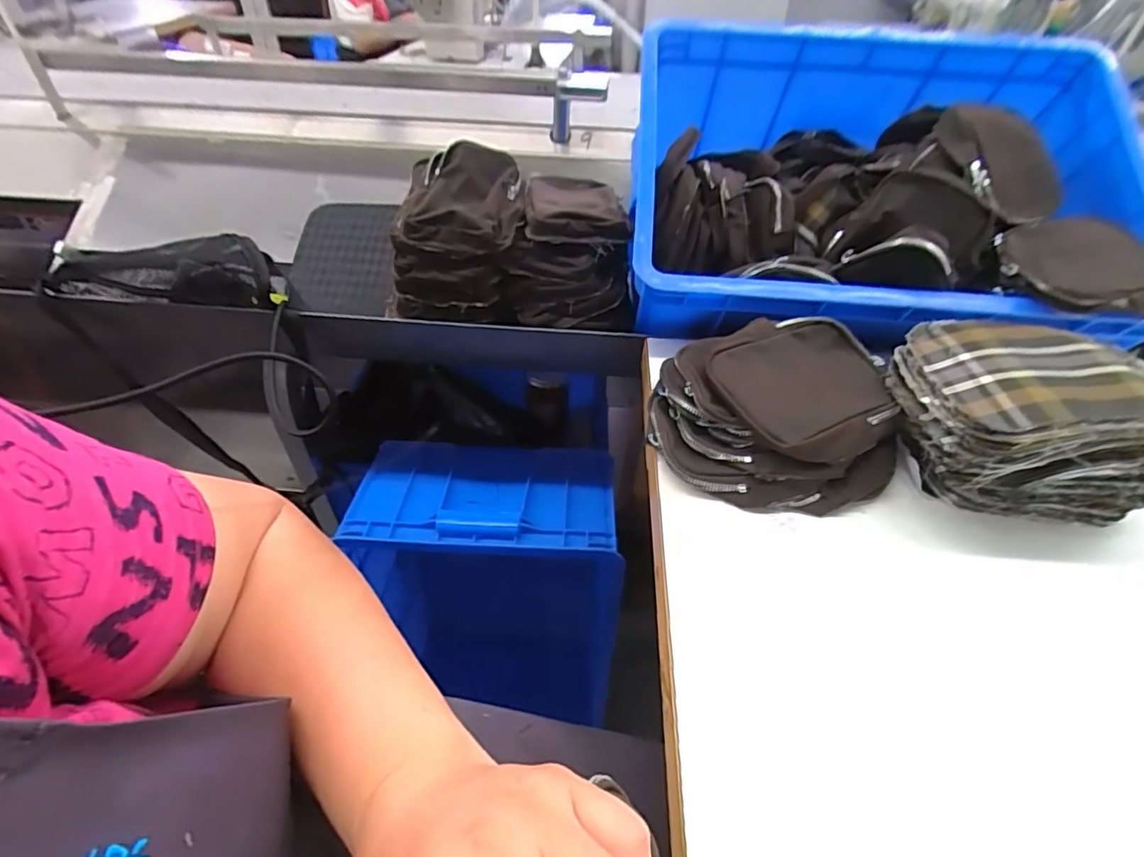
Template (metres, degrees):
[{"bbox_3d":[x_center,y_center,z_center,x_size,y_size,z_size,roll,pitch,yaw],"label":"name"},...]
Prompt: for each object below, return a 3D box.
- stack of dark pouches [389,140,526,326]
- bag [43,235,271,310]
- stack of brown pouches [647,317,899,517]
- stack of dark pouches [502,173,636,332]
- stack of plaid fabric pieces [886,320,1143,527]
[{"bbox_3d":[-0.125,-0.219,0.595,0.140,0.123,0.144,0,44,-2],"label":"stack of dark pouches"},{"bbox_3d":[-0.441,-0.174,0.593,0.249,0.058,0.053,4,44,2],"label":"bag"},{"bbox_3d":[0.163,-0.015,0.447,0.187,0.065,0.157,1,44,-1],"label":"stack of brown pouches"},{"bbox_3d":[0.005,-0.200,0.602,0.131,0.101,0.160,6,44,5],"label":"stack of dark pouches"},{"bbox_3d":[0.339,-0.007,0.418,0.170,0.099,0.152,-5,44,-8],"label":"stack of plaid fabric pieces"}]

